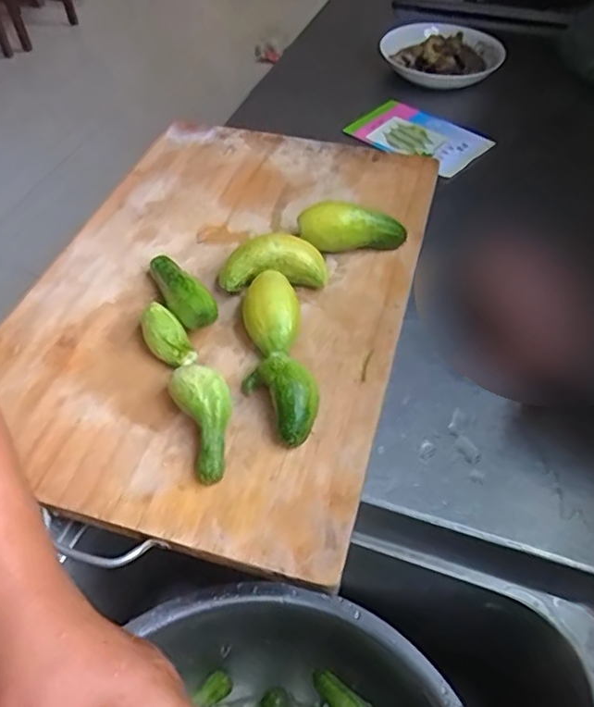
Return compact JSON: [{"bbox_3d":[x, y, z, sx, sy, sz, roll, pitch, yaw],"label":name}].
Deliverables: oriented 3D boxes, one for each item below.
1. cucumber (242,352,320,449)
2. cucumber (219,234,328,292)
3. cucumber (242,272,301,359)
[{"bbox_3d":[-0.007,0.030,0.421,0.040,0.034,0.071,-26,55,-21],"label":"cucumber"},{"bbox_3d":[-0.021,-0.076,0.509,0.091,0.045,0.037,-7,50,-6],"label":"cucumber"},{"bbox_3d":[-0.021,-0.029,0.469,0.045,0.045,0.075,0,50,0],"label":"cucumber"}]

